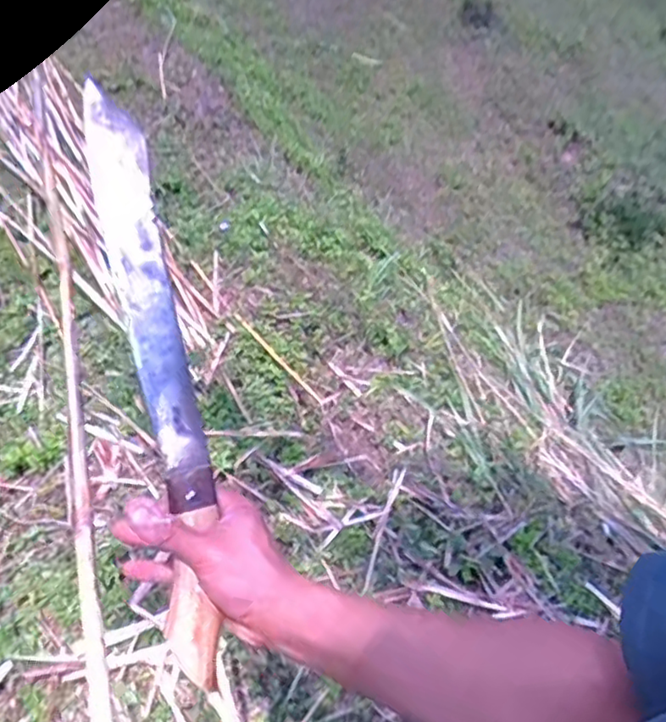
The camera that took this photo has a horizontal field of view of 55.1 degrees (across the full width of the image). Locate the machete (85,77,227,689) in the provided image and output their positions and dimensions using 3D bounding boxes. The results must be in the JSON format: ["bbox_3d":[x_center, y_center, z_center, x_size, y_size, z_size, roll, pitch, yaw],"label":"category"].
[{"bbox_3d":[-0.132,0.002,0.481,0.044,0.022,0.440,-10,81,-14],"label":"machete"}]

